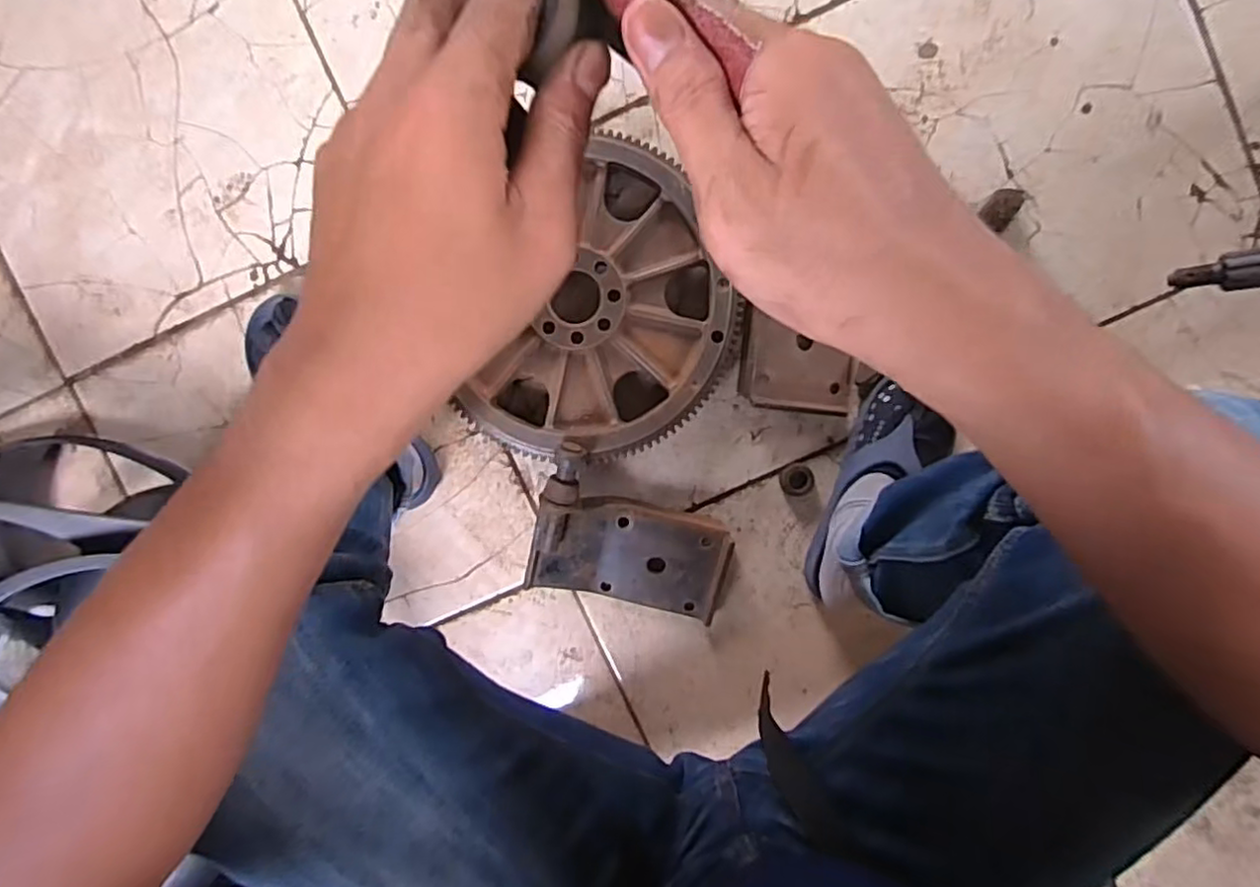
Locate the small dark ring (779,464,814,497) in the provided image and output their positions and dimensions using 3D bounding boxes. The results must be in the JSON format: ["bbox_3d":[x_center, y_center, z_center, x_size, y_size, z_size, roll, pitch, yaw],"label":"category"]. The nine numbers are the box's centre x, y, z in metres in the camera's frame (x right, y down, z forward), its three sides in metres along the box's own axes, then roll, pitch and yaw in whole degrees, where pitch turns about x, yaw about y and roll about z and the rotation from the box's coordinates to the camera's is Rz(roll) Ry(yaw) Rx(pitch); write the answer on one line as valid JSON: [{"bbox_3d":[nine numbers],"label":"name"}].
[{"bbox_3d":[0.176,0.039,0.696,0.035,0.018,0.031,6,97,1],"label":"small dark ring"}]

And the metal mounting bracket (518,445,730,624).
[{"bbox_3d":[0.006,0.097,0.681,0.202,0.060,0.159,13,97,0],"label":"metal mounting bracket"}]

